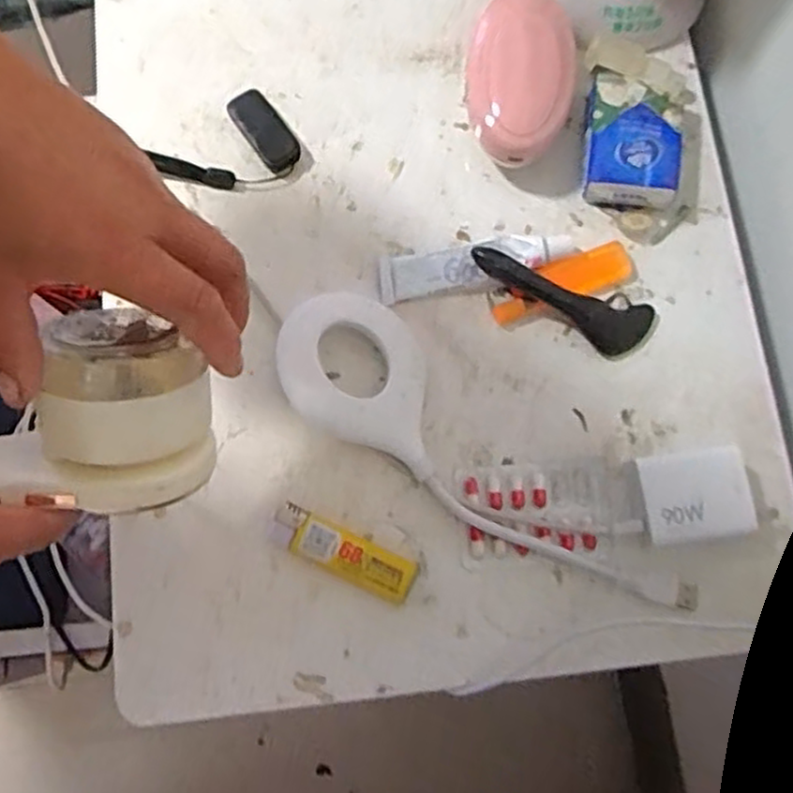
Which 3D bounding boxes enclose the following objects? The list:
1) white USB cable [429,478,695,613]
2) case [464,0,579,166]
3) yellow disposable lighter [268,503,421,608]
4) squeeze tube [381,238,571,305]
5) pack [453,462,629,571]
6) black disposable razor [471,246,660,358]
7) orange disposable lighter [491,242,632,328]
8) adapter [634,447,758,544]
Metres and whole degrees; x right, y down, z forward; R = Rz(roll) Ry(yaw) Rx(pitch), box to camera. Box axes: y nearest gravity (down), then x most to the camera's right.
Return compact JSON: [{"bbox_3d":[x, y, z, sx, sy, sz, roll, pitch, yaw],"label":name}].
[{"bbox_3d":[0.089,0.081,0.405,0.157,0.011,0.017,22,78,4],"label":"white USB cable"},{"bbox_3d":[0.074,-0.192,0.448,0.064,0.049,0.112,2,77,0],"label":"case"},{"bbox_3d":[-0.030,0.085,0.405,0.081,0.011,0.025,24,78,5],"label":"yellow disposable lighter"},{"bbox_3d":[0.047,-0.079,0.442,0.114,0.019,0.032,-10,78,-3],"label":"squeeze tube"},{"bbox_3d":[0.081,0.065,0.412,0.091,0.009,0.053,-2,77,-1],"label":"pack"},{"bbox_3d":[0.095,-0.052,0.429,0.112,0.029,0.034,14,78,3],"label":"black disposable razor"},{"bbox_3d":[0.098,-0.068,0.437,0.089,0.015,0.024,-25,79,-6],"label":"orange disposable lighter"},{"bbox_3d":[0.158,0.054,0.402,0.053,0.032,0.045,-8,78,-2],"label":"adapter"}]

